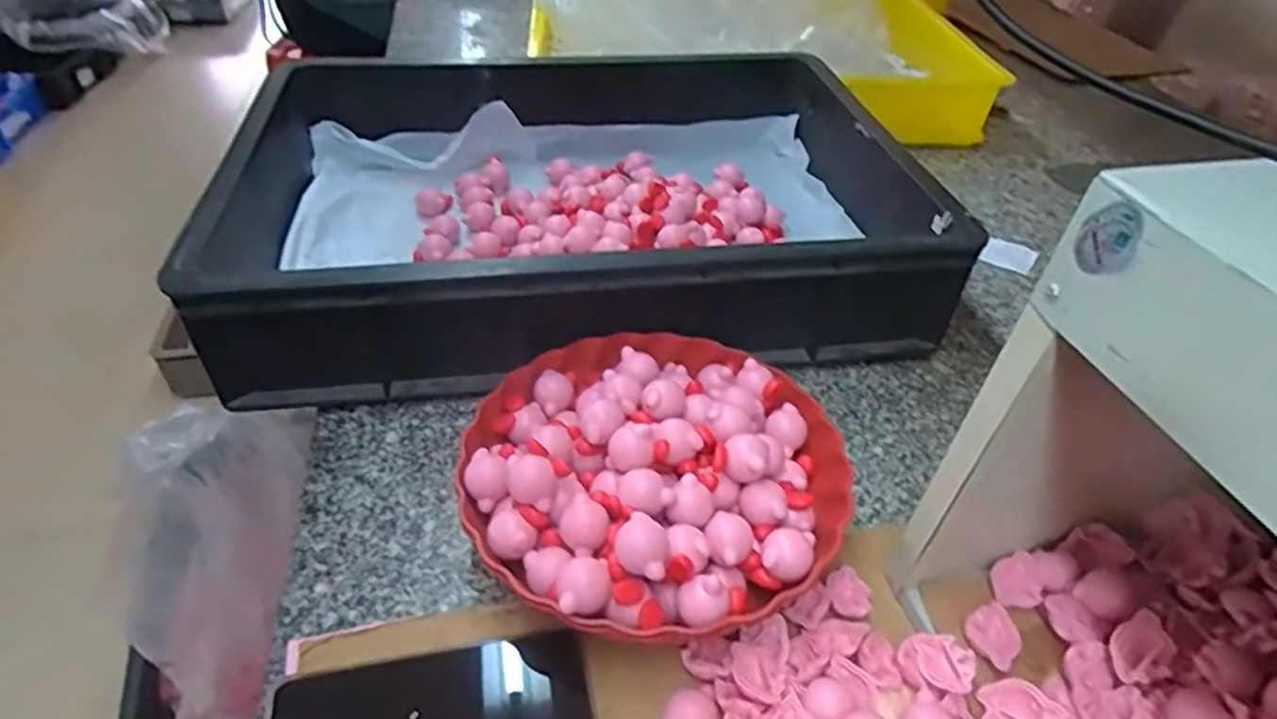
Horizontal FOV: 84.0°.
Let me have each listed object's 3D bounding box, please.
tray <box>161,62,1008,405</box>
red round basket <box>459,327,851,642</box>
[{"bbox_3d":[-0.056,-0.158,0.678,0.571,0.135,0.432,-6,41,-7],"label":"tray"},{"bbox_3d":[0.011,0.067,0.459,0.232,0.073,0.237,0,41,0],"label":"red round basket"}]

